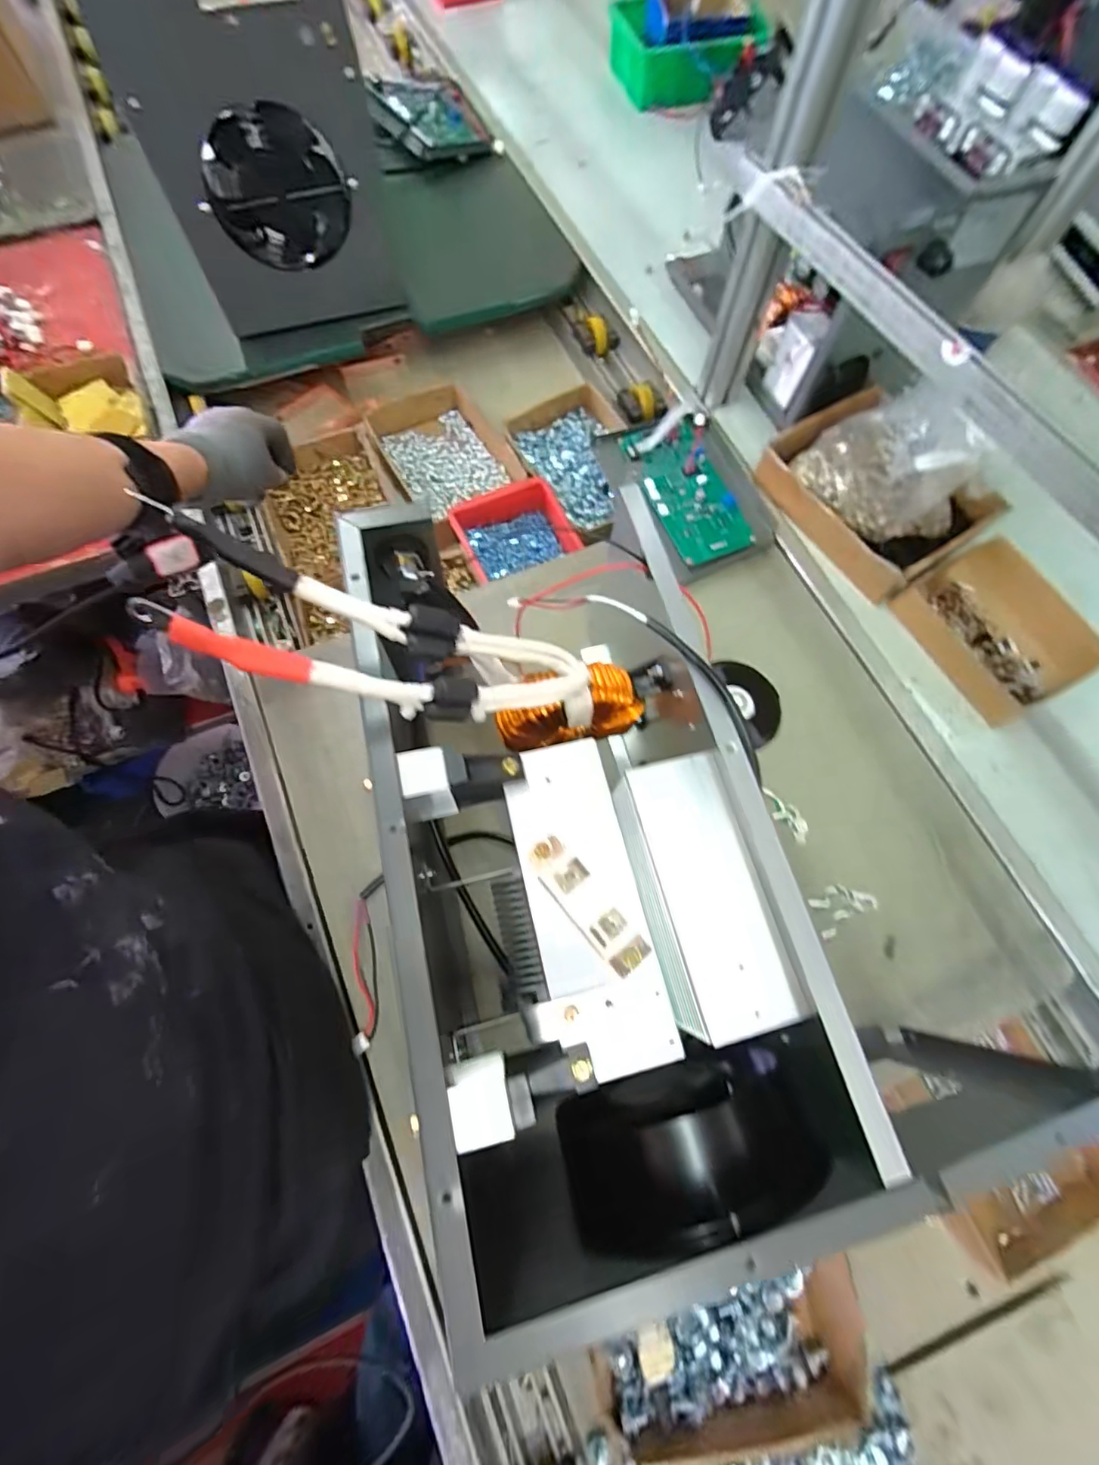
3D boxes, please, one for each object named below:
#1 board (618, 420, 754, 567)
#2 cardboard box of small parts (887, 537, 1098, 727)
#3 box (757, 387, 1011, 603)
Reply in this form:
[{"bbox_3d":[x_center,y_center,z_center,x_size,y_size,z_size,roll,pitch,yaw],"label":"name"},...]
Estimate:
[{"bbox_3d":[0.160,-0.289,0.649,0.085,0.014,0.193,-18,75,-6],"label":"board"},{"bbox_3d":[0.468,-0.108,0.579,0.127,0.043,0.173,-32,77,-10],"label":"cardboard box of small parts"},{"bbox_3d":[0.367,-0.285,0.589,0.181,0.125,0.218,-36,77,-10],"label":"box"}]

